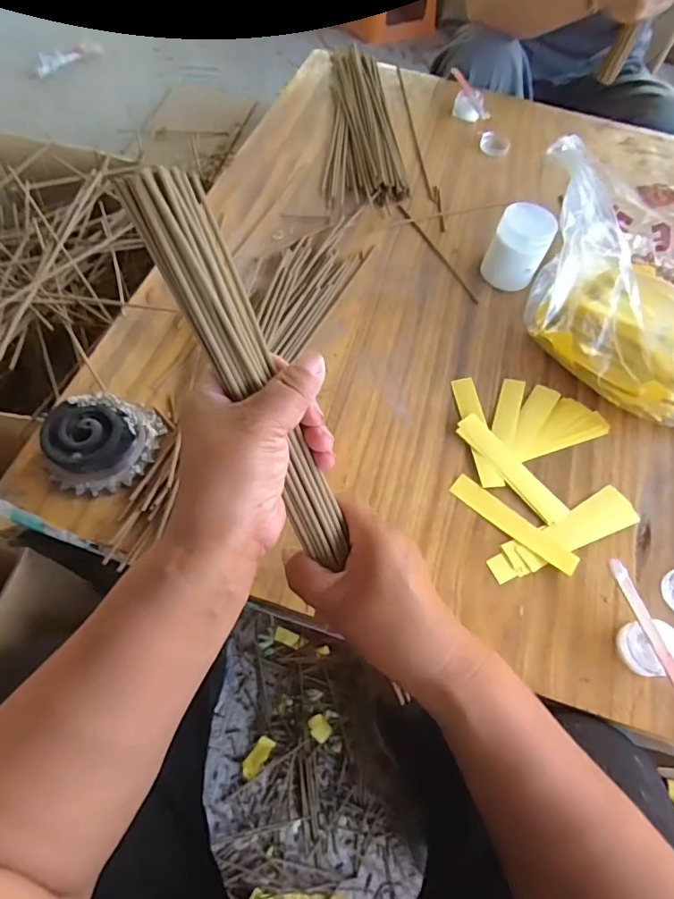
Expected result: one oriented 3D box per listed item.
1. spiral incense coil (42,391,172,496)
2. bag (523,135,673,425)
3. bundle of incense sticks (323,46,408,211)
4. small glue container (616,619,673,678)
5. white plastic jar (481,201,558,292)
[{"bbox_3d":[-0.180,-0.004,0.393,0.082,0.032,0.073,10,61,4],"label":"spiral incense coil"},{"bbox_3d":[0.292,-0.161,0.471,0.200,0.128,0.263,7,62,0],"label":"bag"},{"bbox_3d":[0.026,-0.418,0.643,0.093,0.024,0.301,-1,62,-5],"label":"bundle of incense sticks"},{"bbox_3d":[0.223,0.141,0.362,0.036,0.026,0.035,2,62,-4],"label":"small glue container"},{"bbox_3d":[0.187,-0.206,0.520,0.053,0.067,0.050,2,62,-4],"label":"white plastic jar"}]

